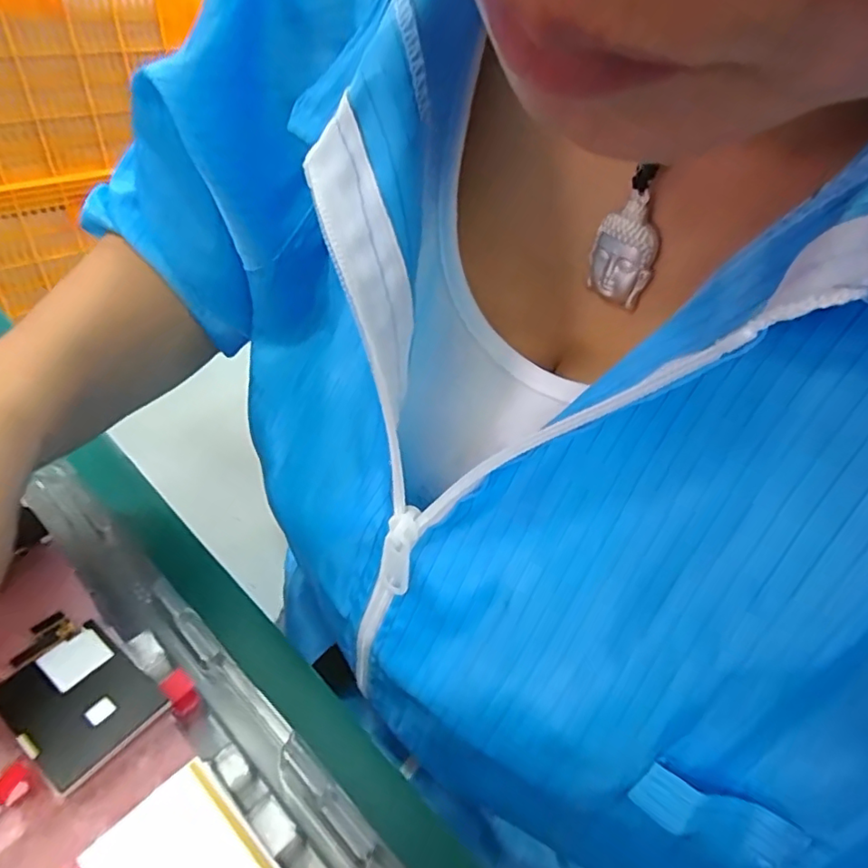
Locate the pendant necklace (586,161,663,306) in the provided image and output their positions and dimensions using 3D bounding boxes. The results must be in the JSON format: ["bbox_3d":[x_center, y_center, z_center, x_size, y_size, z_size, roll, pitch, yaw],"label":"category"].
[{"bbox_3d":[0.057,-0.056,0.170,0.005,0.043,0.020,-28,50,-33],"label":"pendant necklace"}]

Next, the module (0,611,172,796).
[{"bbox_3d":[-0.118,0.083,0.185,0.058,0.004,0.035,25,42,25],"label":"module"}]

